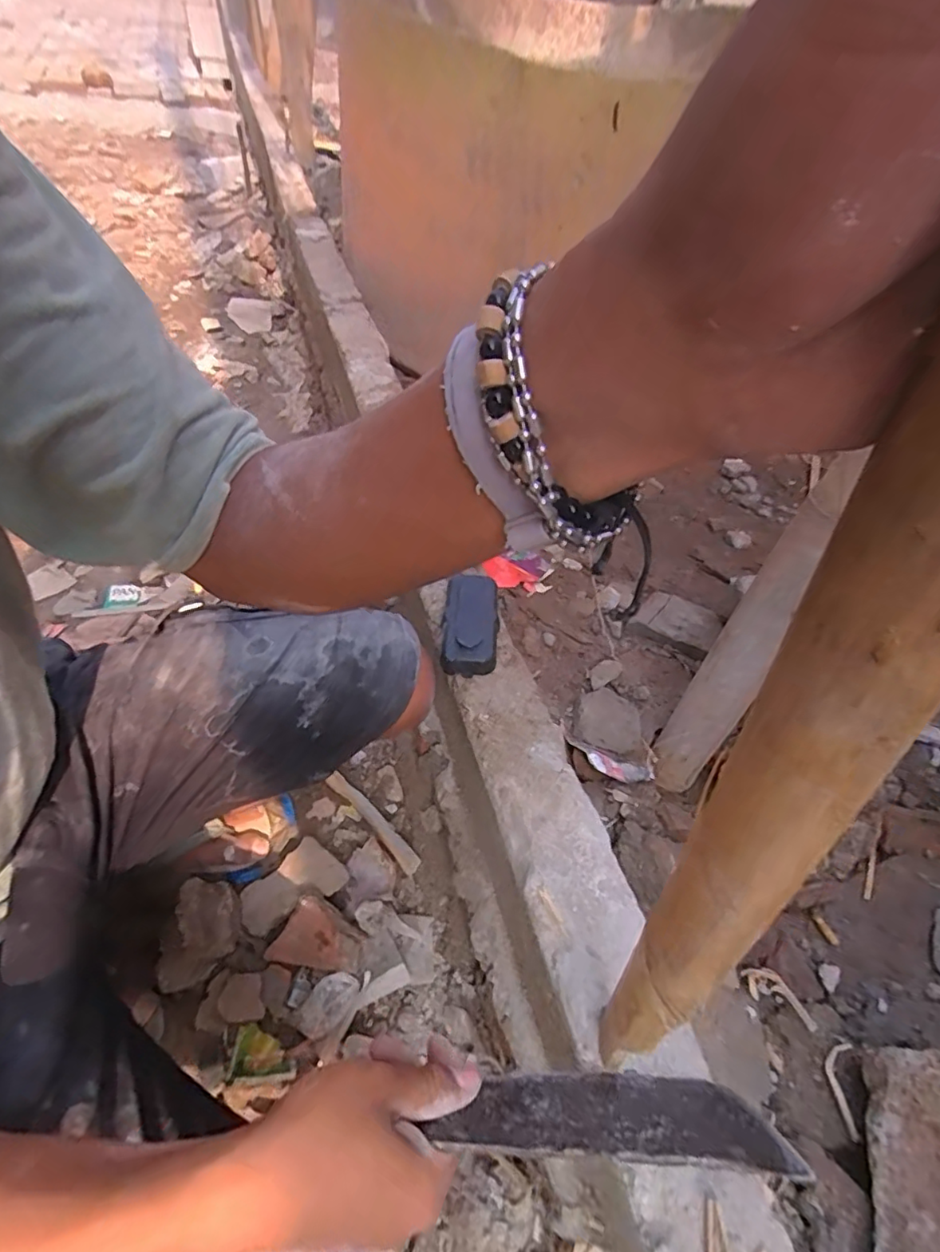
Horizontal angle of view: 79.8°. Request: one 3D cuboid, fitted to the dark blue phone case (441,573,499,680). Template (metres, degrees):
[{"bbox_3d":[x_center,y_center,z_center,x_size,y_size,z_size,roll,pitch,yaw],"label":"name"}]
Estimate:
[{"bbox_3d":[0.001,-0.005,0.523,0.049,0.024,0.101,4,57,2],"label":"dark blue phone case"}]

